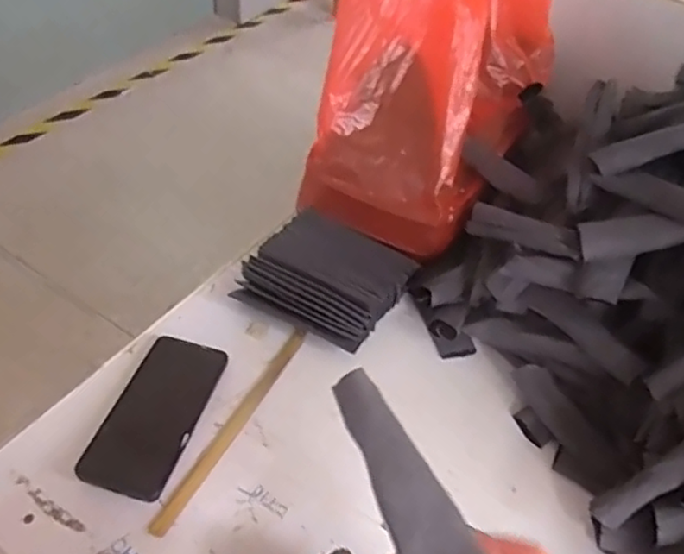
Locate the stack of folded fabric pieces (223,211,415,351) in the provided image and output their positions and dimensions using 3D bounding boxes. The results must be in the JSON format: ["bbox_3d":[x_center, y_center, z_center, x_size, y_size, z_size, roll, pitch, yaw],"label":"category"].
[{"bbox_3d":[-0.020,0.003,0.704,0.160,0.052,0.125,24,49,16],"label":"stack of folded fabric pieces"}]

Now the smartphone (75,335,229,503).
[{"bbox_3d":[-0.172,0.125,0.607,0.078,0.011,0.166,15,47,9],"label":"smartphone"}]

